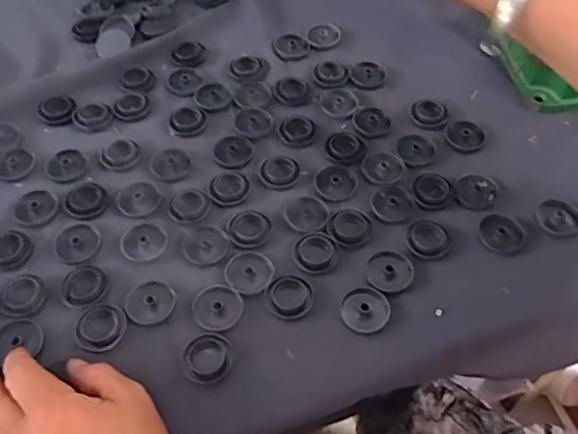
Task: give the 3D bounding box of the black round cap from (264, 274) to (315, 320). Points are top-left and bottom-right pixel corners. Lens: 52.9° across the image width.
[{"bbox_3d":[0.000,0.055,0.404,0.032,0.004,0.033,0,54,1],"label":"black round cap"}]

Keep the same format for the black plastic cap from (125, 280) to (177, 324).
[{"bbox_3d":[-0.095,0.058,0.398,0.033,0.004,0.032,0,54,1],"label":"black plastic cap"}]

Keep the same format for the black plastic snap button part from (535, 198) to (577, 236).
[{"bbox_3d":[0.204,0.000,0.440,0.033,0.004,0.034,0,54,1],"label":"black plastic snap button part"}]

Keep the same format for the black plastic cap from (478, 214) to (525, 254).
[{"bbox_3d":[0.158,0.012,0.432,0.032,0.004,0.032,0,54,1],"label":"black plastic cap"}]

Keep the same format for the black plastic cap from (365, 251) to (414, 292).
[{"bbox_3d":[0.072,0.038,0.414,0.032,0.004,0.032,0,54,1],"label":"black plastic cap"}]

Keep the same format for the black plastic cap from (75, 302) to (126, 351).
[{"bbox_3d":[-0.125,0.072,0.386,0.031,0.004,0.033,0,54,1],"label":"black plastic cap"}]

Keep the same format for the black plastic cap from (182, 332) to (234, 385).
[{"bbox_3d":[-0.053,0.091,0.376,0.032,0.004,0.033,0,54,1],"label":"black plastic cap"}]

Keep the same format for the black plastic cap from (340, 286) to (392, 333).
[{"bbox_3d":[0.052,0.062,0.395,0.034,0.004,0.032,0,54,1],"label":"black plastic cap"}]

